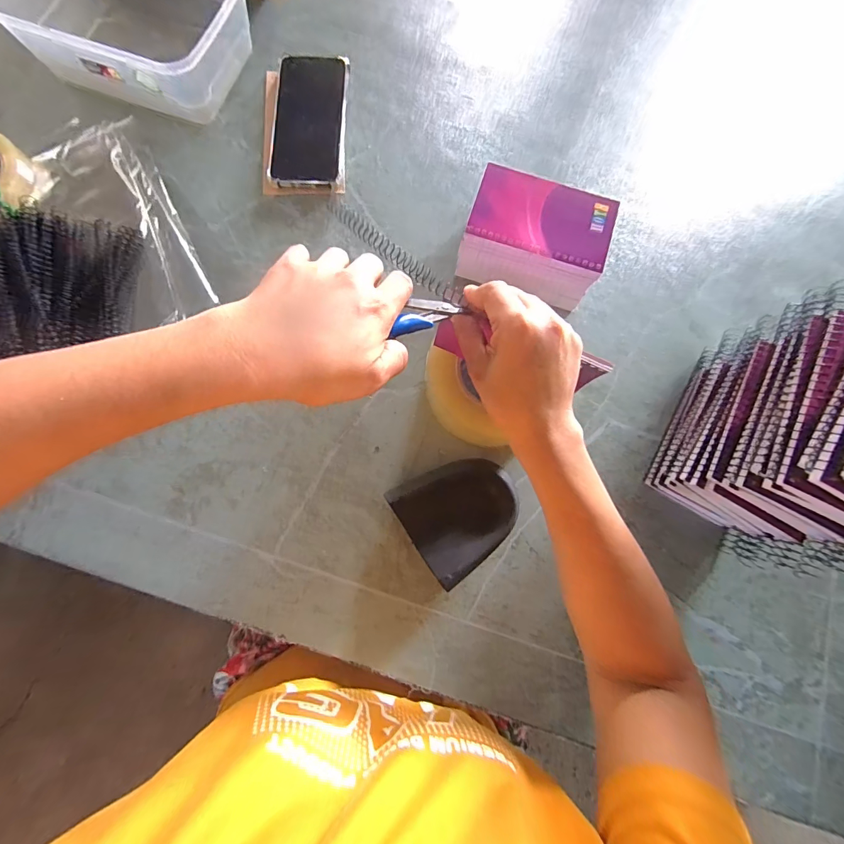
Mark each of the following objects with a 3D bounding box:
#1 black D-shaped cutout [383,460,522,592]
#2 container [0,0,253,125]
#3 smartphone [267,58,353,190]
[{"bbox_3d":[0.036,0.083,0.368,0.102,0.041,0.096,-32,80,-7],"label":"black D-shaped cutout"},{"bbox_3d":[-0.313,-0.445,0.434,0.253,0.069,0.179,19,78,4],"label":"container"},{"bbox_3d":[-0.126,-0.335,0.441,0.079,0.010,0.161,1,82,0],"label":"smartphone"}]

